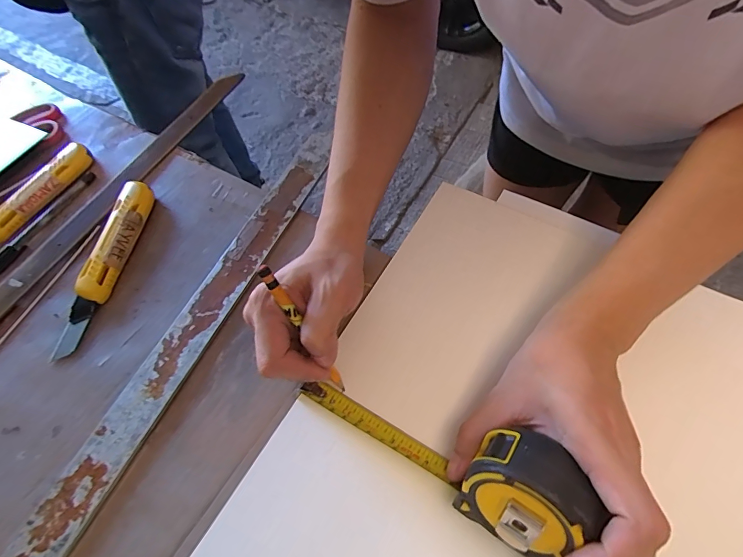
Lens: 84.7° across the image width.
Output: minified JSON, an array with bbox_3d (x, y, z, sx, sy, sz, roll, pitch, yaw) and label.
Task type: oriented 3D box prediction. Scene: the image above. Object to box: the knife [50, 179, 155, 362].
[{"bbox_3d":[-0.242,-0.017,0.370,0.034,0.018,0.175,5,61,6],"label":"knife"}]

